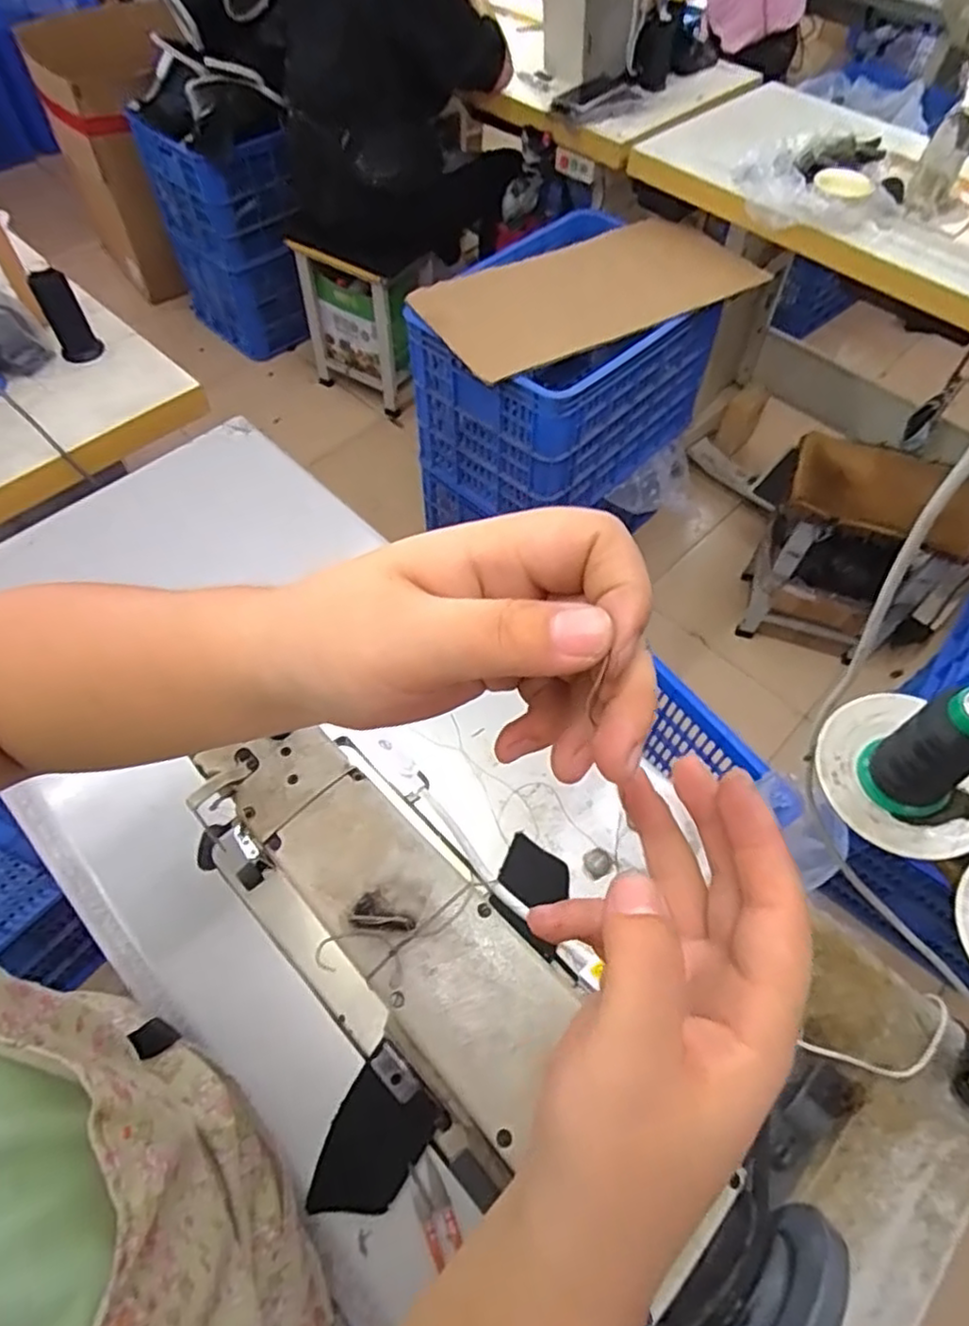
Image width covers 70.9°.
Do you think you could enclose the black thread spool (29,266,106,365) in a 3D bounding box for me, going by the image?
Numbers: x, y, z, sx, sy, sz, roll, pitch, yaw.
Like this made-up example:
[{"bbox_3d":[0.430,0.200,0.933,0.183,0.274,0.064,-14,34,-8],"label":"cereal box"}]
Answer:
[{"bbox_3d":[-0.588,-0.487,0.957,0.055,0.105,0.059,-23,62,-15],"label":"black thread spool"}]

